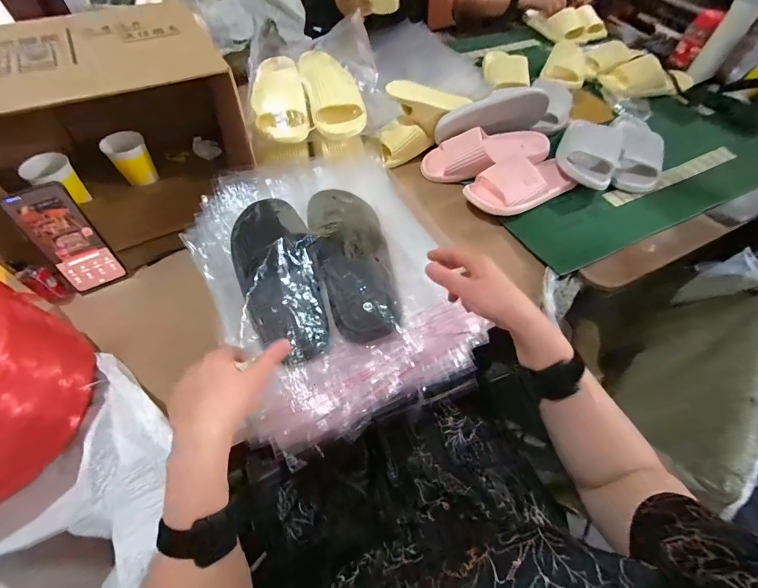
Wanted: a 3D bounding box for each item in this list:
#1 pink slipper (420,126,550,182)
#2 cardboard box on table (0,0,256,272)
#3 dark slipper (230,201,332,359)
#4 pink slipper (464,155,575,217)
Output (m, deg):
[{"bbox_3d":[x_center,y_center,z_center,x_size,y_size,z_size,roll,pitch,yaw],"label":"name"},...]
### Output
[{"bbox_3d":[0.231,-0.301,0.744,0.265,0.068,0.128,-15,59,-10],"label":"pink slipper"},{"bbox_3d":[-0.458,-0.260,0.594,0.402,0.292,0.303,-27,62,-17],"label":"cardboard box on table"},{"bbox_3d":[-0.144,-0.045,0.492,0.110,0.054,0.294,-21,60,-14],"label":"dark slipper"},{"bbox_3d":[0.290,-0.229,0.689,0.222,0.064,0.117,-29,62,-18],"label":"pink slipper"}]

